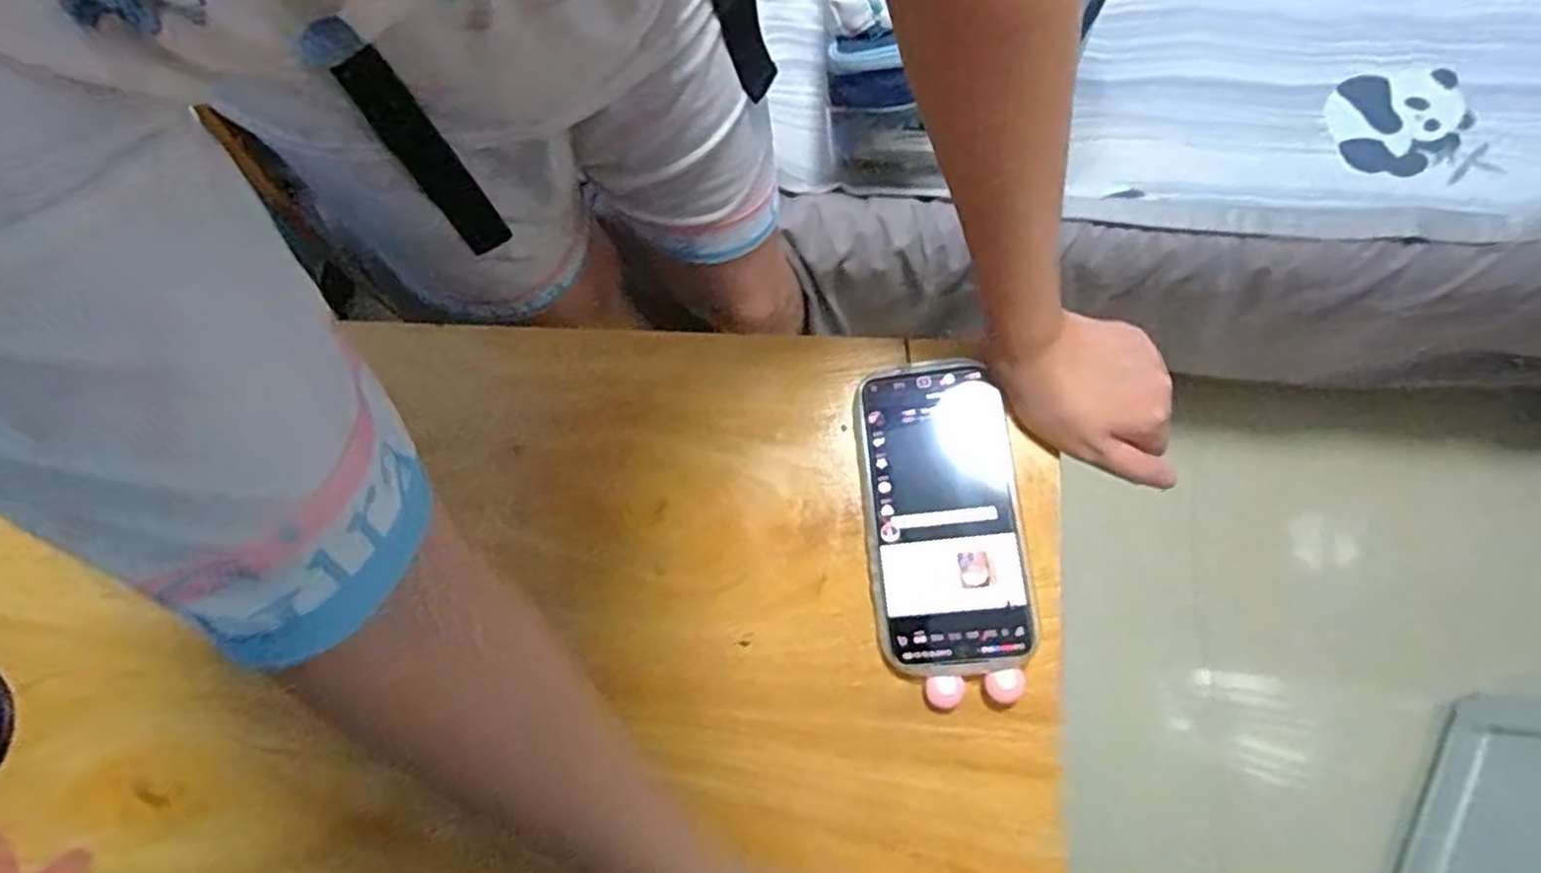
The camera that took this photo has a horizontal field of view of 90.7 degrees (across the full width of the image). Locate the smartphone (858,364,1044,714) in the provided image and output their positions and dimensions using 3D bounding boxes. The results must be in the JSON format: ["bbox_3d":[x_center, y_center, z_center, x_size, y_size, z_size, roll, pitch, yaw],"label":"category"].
[{"bbox_3d":[0.093,0.047,0.412,0.079,0.008,0.177,-6,72,7],"label":"smartphone"}]

